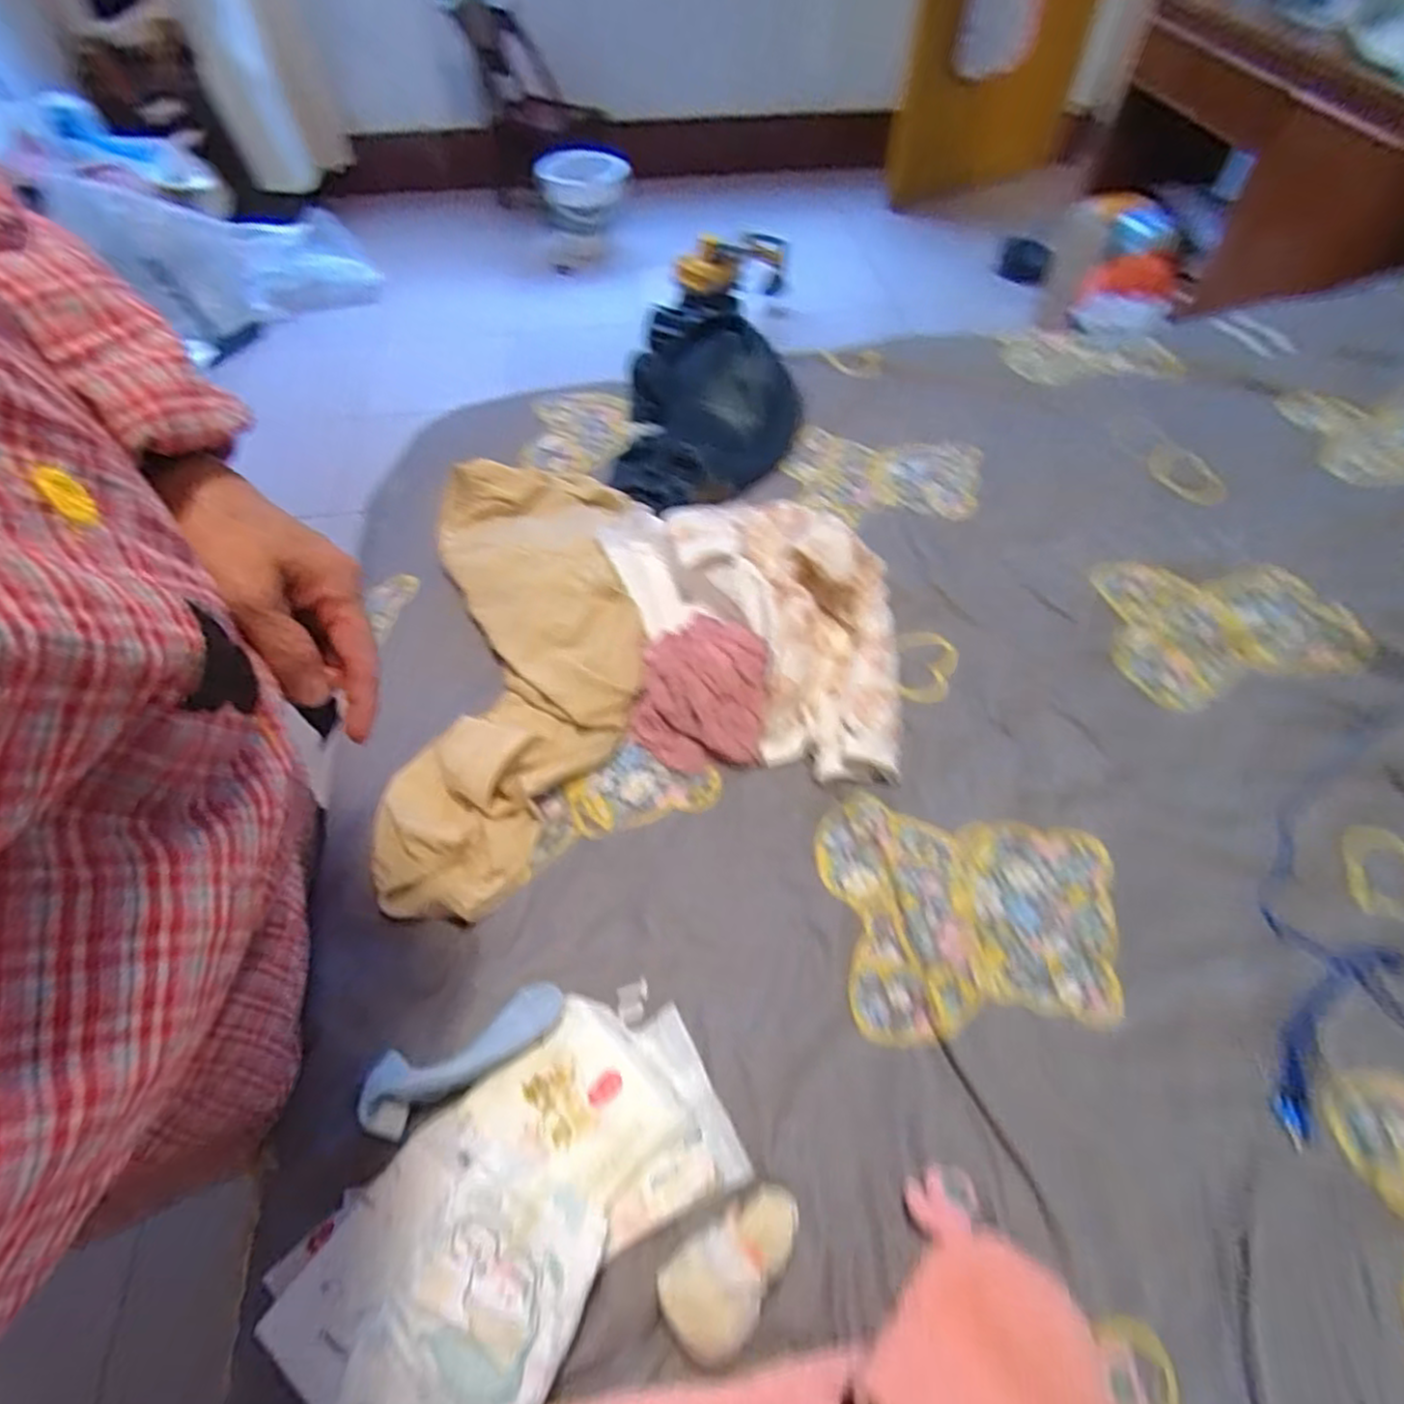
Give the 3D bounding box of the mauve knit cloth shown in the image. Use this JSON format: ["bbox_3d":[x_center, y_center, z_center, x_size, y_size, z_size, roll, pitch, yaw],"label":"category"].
[{"bbox_3d":[-0.003,-0.014,0.741,0.135,0.063,0.158,4,56,3],"label":"mauve knit cloth"}]

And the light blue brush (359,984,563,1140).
[{"bbox_3d":[-0.181,0.264,0.551,0.152,0.041,0.058,-25,60,-15],"label":"light blue brush"}]

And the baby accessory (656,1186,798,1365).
[{"bbox_3d":[0.024,0.376,0.476,0.103,0.043,0.065,-30,61,-18],"label":"baby accessory"}]

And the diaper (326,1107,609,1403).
[{"bbox_3d":[-0.170,0.387,0.454,0.165,0.035,0.190,23,57,16],"label":"diaper"}]

